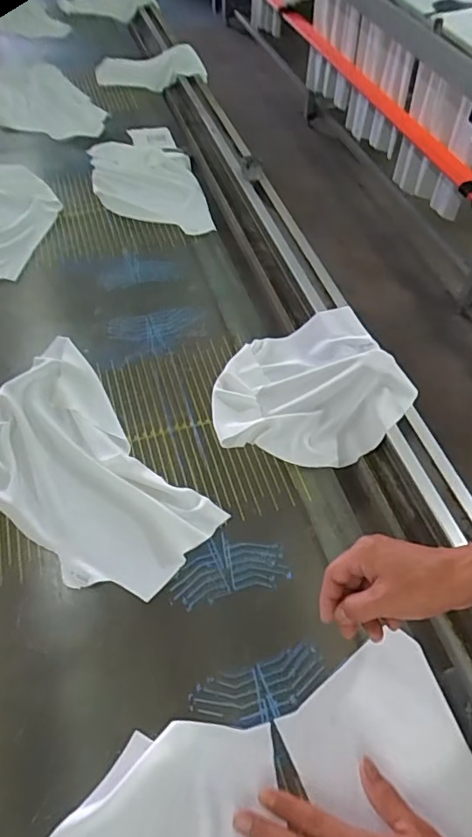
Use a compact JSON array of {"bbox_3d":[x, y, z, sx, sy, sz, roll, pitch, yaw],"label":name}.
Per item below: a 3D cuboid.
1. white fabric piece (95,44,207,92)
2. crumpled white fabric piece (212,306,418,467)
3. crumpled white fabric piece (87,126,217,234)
[{"bbox_3d":[-0.196,-0.839,1.276,0.266,0.071,0.074,9,53,22],"label":"white fabric piece"},{"bbox_3d":[0.089,-0.042,0.670,0.247,0.051,0.210,-24,58,-18],"label":"crumpled white fabric piece"},{"bbox_3d":[-0.169,-0.454,0.989,0.184,0.027,0.358,-12,55,-10],"label":"crumpled white fabric piece"}]

